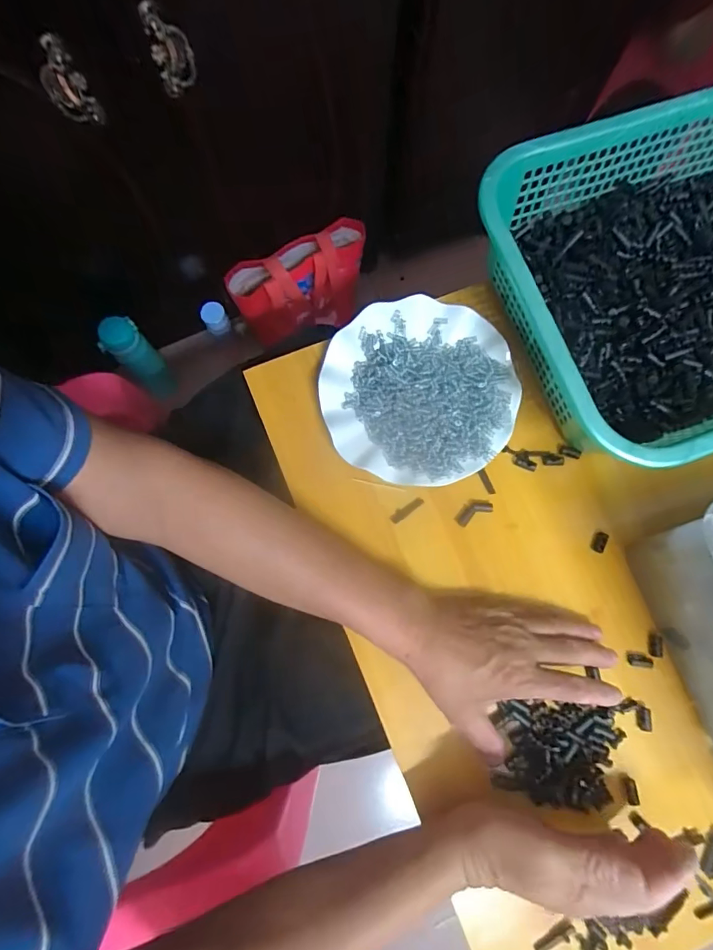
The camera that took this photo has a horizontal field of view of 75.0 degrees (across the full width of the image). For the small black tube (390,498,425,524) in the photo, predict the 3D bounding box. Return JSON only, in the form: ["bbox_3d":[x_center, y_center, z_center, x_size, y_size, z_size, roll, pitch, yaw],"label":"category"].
[{"bbox_3d":[0.047,0.033,0.438,0.035,0.005,0.011,-37,82,-8],"label":"small black tube"}]

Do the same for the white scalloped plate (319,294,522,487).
[{"bbox_3d":[0.058,-0.079,0.447,0.178,0.030,0.177,0,79,-1],"label":"white scalloped plate"}]

